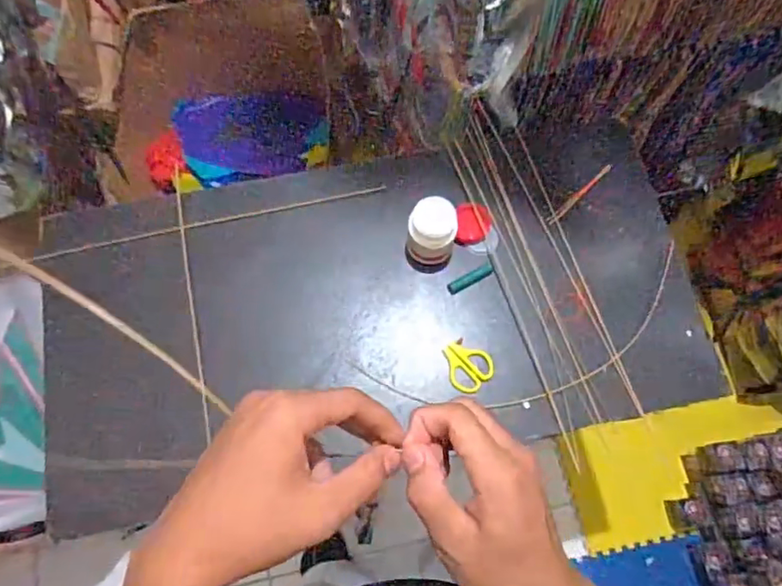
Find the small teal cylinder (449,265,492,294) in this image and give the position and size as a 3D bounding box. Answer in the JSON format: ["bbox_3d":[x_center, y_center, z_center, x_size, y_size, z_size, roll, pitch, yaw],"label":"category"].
[{"bbox_3d":[0.100,-0.018,0.713,0.060,0.009,0.015,-26,72,-9],"label":"small teal cylinder"}]

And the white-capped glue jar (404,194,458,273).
[{"bbox_3d":[0.049,-0.069,0.697,0.059,0.083,0.061,8,70,3],"label":"white-capped glue jar"}]

